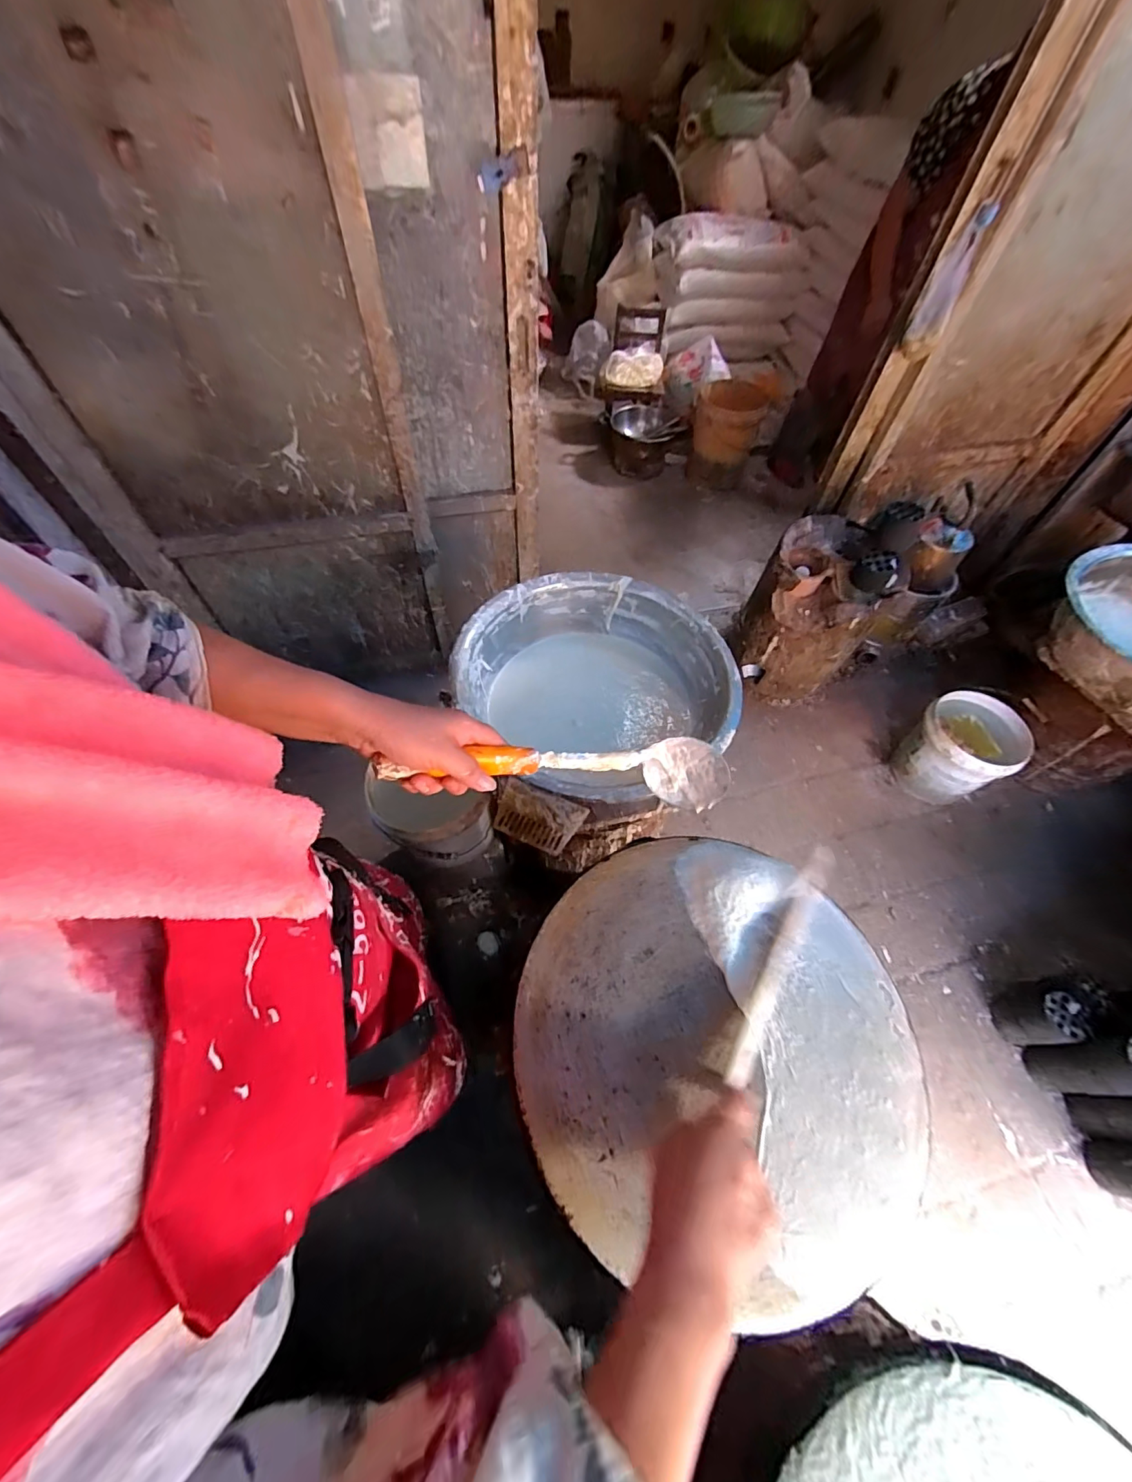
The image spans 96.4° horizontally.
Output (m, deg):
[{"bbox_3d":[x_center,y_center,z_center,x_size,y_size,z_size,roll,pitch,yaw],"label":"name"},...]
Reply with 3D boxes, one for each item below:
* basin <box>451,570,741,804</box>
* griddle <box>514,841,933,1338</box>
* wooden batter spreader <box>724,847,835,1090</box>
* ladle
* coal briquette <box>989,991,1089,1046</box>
[{"bbox_3d":[0.063,-0.099,0.947,0.435,0.157,0.460,1,56,-2],"label":"basin"},{"bbox_3d":[0.139,0.267,0.458,0.354,0.032,0.343,1,56,-2],"label":"griddle"},{"bbox_3d":[0.216,0.204,0.500,0.028,0.021,0.270,31,55,17],"label":"wooden batter spreader"},{"bbox_3d":[0.014,0.035,0.505,0.348,0.080,0.064,2,53,-31],"label":"ladle"},{"bbox_3d":[1.083,0.643,1.163,0.093,0.172,0.095,-3,57,-4],"label":"coal briquette"}]

